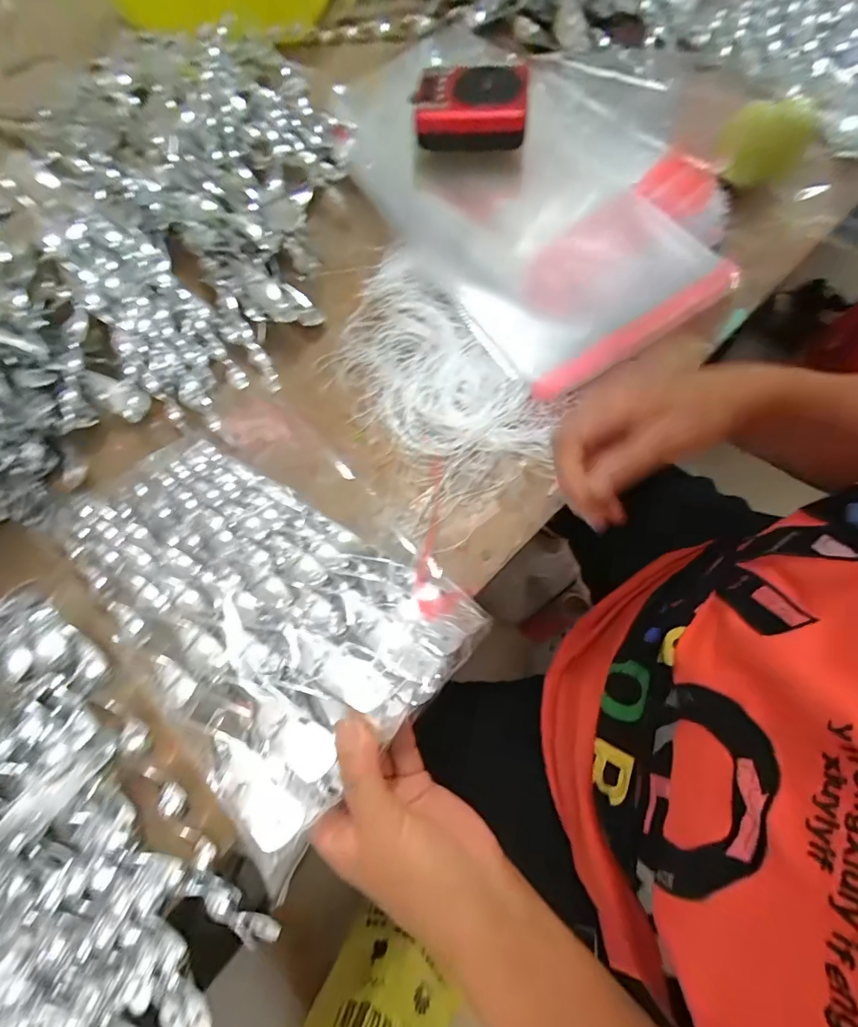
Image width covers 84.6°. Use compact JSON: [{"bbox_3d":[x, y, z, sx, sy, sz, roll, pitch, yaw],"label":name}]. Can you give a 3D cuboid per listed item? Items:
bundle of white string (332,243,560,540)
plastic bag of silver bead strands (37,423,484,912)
[{"bbox_3d":[-0.010,-0.132,0.428,0.152,0.013,0.265,-30,70,-9],"label":"bundle of white string"},{"bbox_3d":[-0.121,0.040,0.331,0.295,0.035,0.181,38,61,25],"label":"plastic bag of silver bead strands"}]

